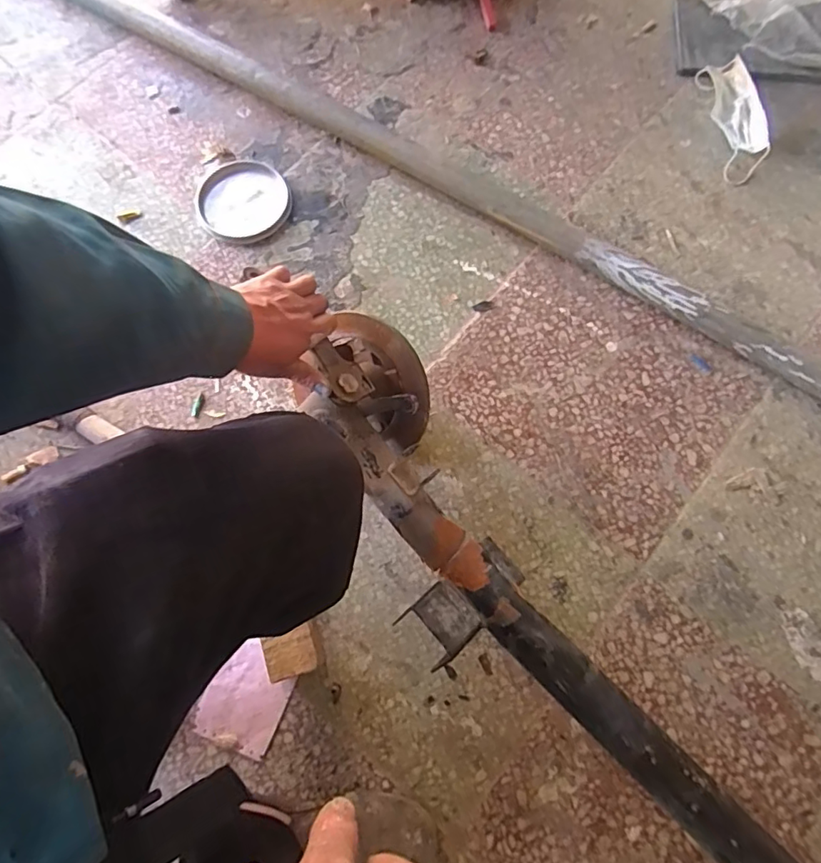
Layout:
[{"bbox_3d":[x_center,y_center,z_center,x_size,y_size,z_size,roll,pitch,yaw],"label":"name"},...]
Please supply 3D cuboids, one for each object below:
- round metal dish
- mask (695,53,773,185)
[{"bbox_3d":[-0.269,-0.370,0.852,0.141,0.024,0.149,0,74,-1],"label":"round metal dish"},{"bbox_3d":[0.550,-0.524,0.899,0.087,0.020,0.228,-5,74,-3],"label":"mask"}]

